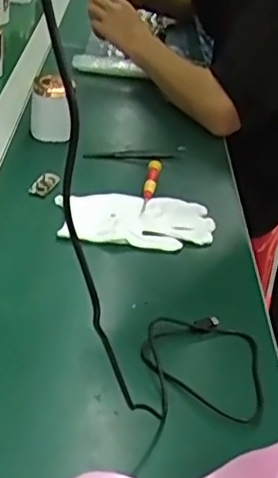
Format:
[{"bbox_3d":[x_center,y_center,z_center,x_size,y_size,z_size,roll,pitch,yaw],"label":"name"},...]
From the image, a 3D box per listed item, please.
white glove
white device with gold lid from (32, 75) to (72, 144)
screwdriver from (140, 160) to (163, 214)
[{"bbox_3d":[-0.004,-0.023,0.691,0.164,0.023,0.098,1,34,-11],"label":"white glove"},{"bbox_3d":[-0.113,-0.172,0.815,0.049,0.070,0.039,1,34,-10],"label":"white device with gold lid"},{"bbox_3d":[0.012,-0.060,0.732,0.016,0.011,0.126,8,33,4],"label":"screwdriver"}]

